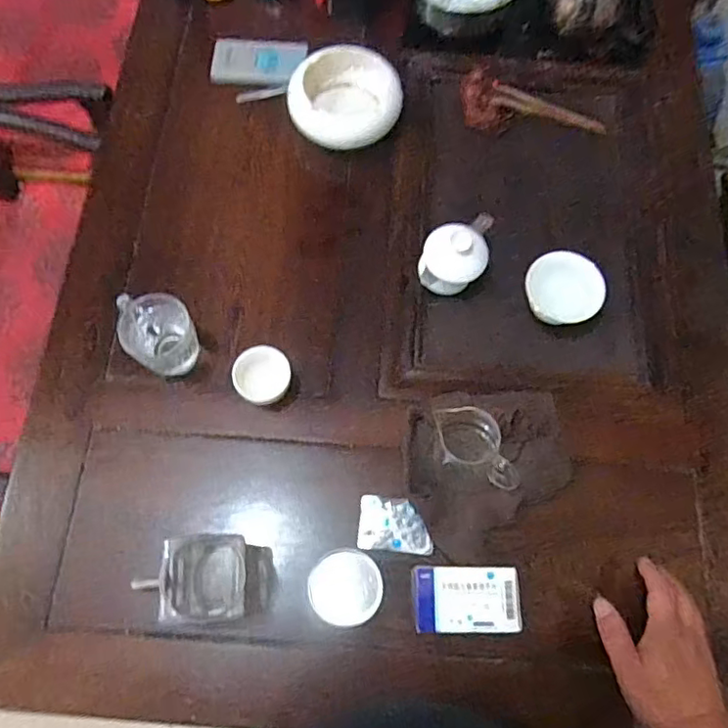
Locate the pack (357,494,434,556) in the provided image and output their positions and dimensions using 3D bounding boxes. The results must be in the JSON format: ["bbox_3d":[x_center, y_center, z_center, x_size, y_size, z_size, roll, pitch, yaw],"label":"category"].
[{"bbox_3d":[0.035,0.178,0.666,0.081,0.010,0.057,5,72,3],"label":"pack"}]

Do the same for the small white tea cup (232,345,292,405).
[{"bbox_3d":[-0.116,0.017,0.697,0.063,0.049,0.059,0,70,-1],"label":"small white tea cup"}]

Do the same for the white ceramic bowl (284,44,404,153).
[{"bbox_3d":[-0.024,-0.363,0.832,0.157,0.061,0.132,-14,71,-6],"label":"white ceramic bowl"}]

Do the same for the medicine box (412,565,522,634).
[{"bbox_3d":[0.109,0.251,0.643,0.109,0.029,0.065,0,70,-1],"label":"medicine box"}]

